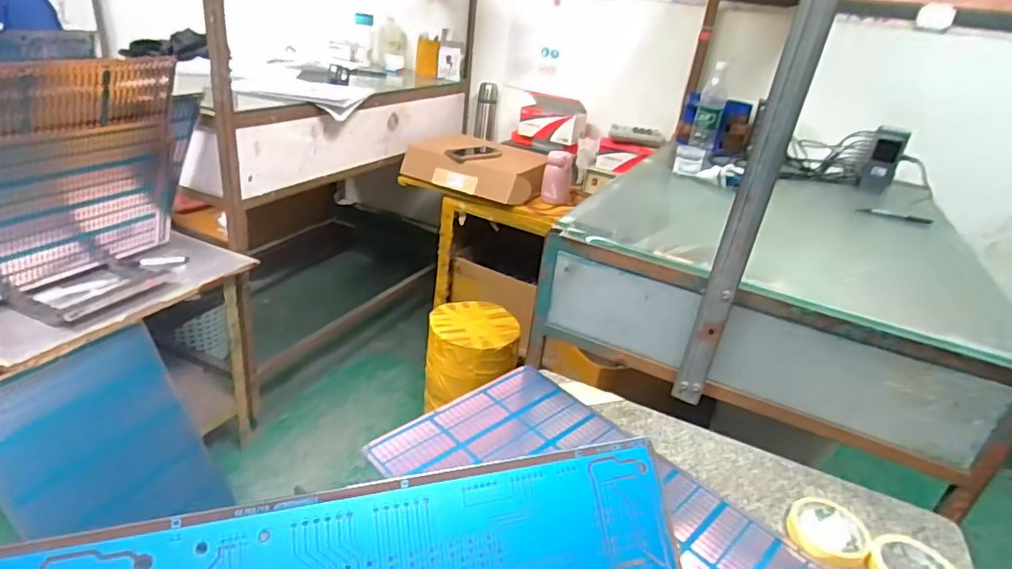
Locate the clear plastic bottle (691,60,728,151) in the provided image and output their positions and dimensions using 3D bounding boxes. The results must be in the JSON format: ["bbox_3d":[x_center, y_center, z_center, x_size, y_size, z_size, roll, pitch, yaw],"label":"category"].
[{"bbox_3d":[0.529,-0.459,1.456,0.065,0.206,0.067,14,28,14],"label":"clear plastic bottle"}]

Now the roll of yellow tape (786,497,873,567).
[{"bbox_3d":[0.407,0.309,0.720,0.090,0.021,0.093,6,27,-3],"label":"roll of yellow tape"}]

